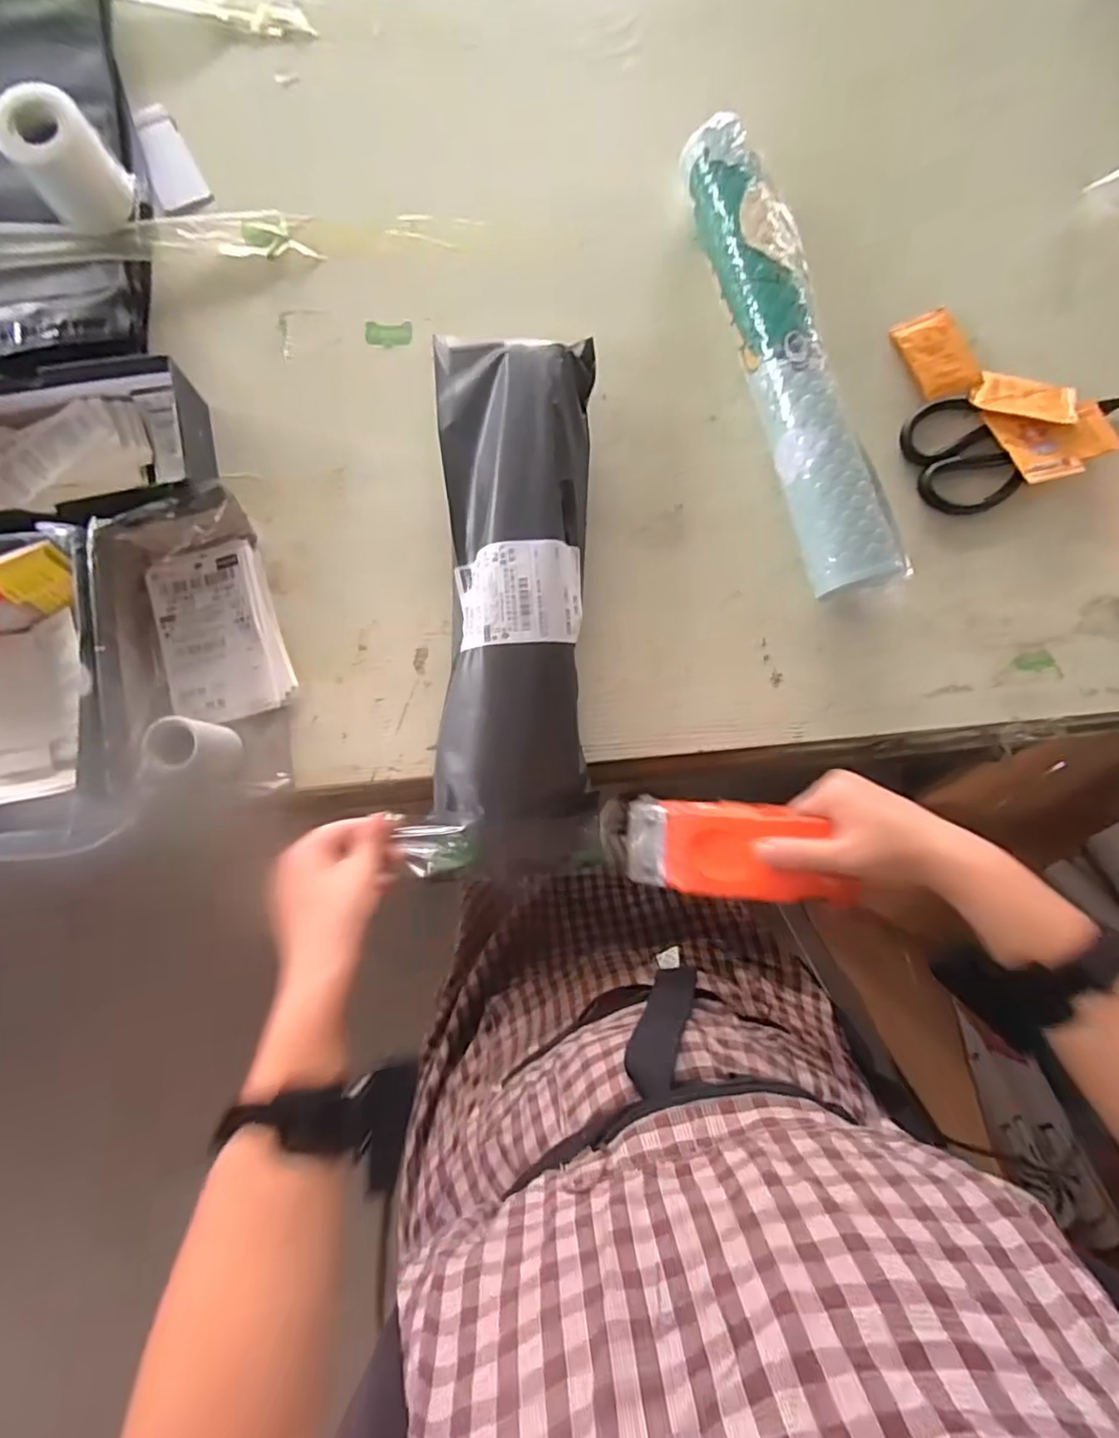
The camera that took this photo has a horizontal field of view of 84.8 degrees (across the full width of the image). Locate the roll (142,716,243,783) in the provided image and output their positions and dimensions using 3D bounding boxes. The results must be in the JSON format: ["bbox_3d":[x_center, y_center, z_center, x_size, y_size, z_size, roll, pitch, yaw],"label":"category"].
[{"bbox_3d":[-0.267,0.022,0.451,0.039,0.061,0.040,0,84,-3],"label":"roll"}]

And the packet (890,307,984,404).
[{"bbox_3d":[0.334,-0.326,0.543,0.053,0.012,0.084,-27,86,-5],"label":"packet"}]

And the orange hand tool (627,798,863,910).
[{"bbox_3d":[0.120,0.092,0.433,0.148,0.023,0.064,1,86,23],"label":"orange hand tool"}]

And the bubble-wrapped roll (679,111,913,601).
[{"bbox_3d":[0.191,-0.301,0.509,0.075,0.060,0.413,-15,82,-4],"label":"bubble-wrapped roll"}]

